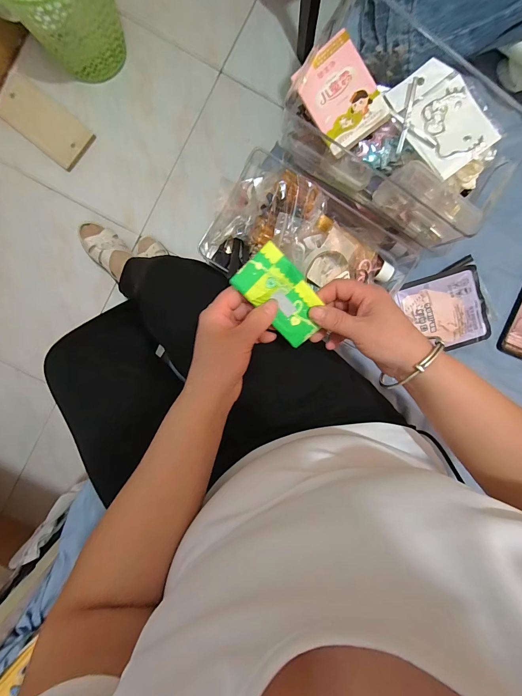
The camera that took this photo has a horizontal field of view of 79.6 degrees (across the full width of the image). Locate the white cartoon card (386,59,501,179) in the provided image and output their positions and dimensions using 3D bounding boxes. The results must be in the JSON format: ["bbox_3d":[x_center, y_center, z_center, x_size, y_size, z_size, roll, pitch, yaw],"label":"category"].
[{"bbox_3d":[0.190,-0.245,0.334,0.070,0.011,0.111,-34,88,8],"label":"white cartoon card"}]

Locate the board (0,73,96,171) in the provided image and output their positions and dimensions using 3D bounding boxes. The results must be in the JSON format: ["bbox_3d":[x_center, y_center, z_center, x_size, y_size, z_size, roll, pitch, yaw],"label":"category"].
[{"bbox_3d":[-0.588,-0.609,0.844,0.240,0.018,0.124,39,92,-4],"label":"board"}]

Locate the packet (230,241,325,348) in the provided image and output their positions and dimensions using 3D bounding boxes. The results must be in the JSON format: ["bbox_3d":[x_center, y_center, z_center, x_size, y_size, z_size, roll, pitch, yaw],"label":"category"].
[{"bbox_3d":[0.023,-0.050,0.313,0.055,0.008,0.098,-40,111,17],"label":"packet"}]

